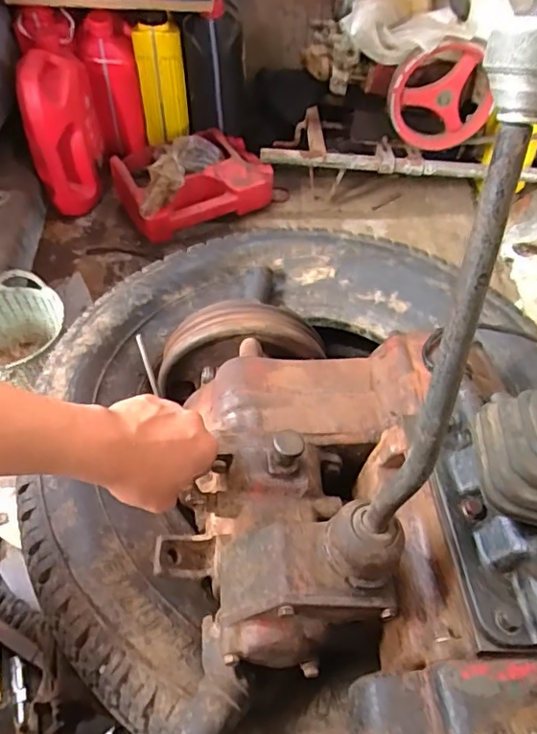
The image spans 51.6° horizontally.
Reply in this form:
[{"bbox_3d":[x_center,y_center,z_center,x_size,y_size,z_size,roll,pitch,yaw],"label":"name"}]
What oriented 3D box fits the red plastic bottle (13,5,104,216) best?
[{"bbox_3d":[-0.401,-0.480,1.075,0.137,0.318,0.148,-14,55,-10],"label":"red plastic bottle"}]

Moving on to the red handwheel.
[{"bbox_3d":[0.286,-0.444,0.924,0.167,0.178,0.028,3,54,2],"label":"red handwheel"}]

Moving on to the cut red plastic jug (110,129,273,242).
[{"bbox_3d":[-0.159,-0.381,1.127,0.284,0.110,0.195,-21,56,-15],"label":"cut red plastic jug"}]

